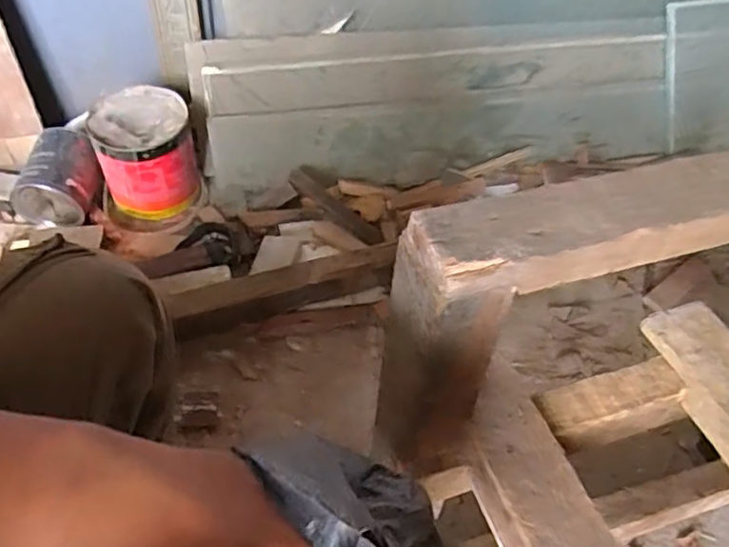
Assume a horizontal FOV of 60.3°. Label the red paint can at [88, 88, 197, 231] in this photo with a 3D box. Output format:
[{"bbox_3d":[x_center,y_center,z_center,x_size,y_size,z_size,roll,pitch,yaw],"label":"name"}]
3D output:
[{"bbox_3d":[-0.355,-0.182,1.034,0.157,0.171,0.180,-13,53,-16],"label":"red paint can"}]

